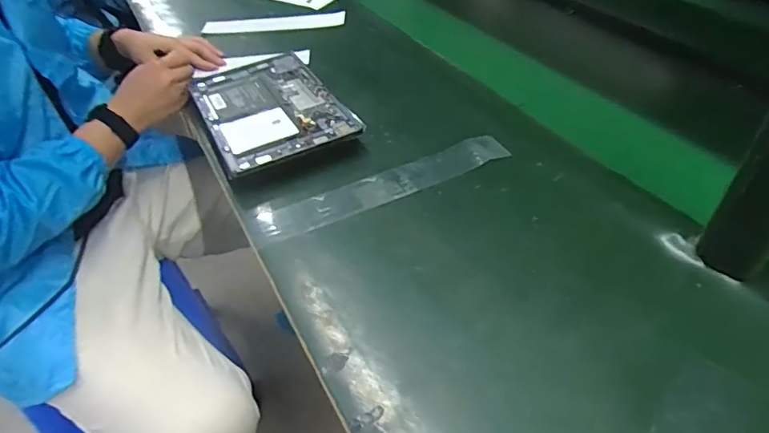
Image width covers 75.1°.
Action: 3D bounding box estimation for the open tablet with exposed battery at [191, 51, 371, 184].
[{"bbox_3d":[-0.157,-0.148,0.664,0.171,0.013,0.245,-24,48,-21],"label":"open tablet with exposed battery"}]

